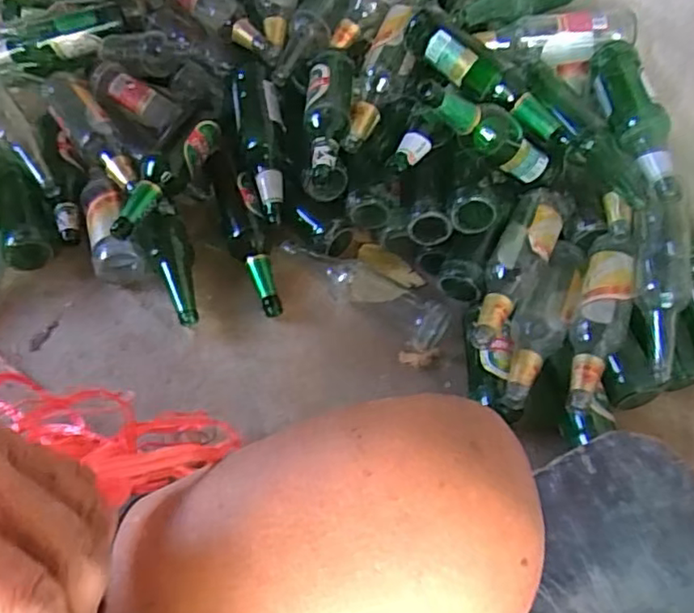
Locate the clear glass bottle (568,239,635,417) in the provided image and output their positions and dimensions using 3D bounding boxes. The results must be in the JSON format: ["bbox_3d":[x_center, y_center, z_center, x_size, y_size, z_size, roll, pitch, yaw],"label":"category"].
[{"bbox_3d":[0.330,0.024,0.829,0.067,0.081,0.258,21,55,9],"label":"clear glass bottle"}]

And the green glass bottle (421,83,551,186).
[{"bbox_3d":[0.190,-0.230,0.845,0.261,0.056,0.051,21,46,-35],"label":"green glass bottle"}]

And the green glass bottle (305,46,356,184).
[{"bbox_3d":[-0.032,-0.282,0.956,0.070,0.082,0.263,6,54,-1],"label":"green glass bottle"}]

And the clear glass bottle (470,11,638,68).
[{"bbox_3d":[0.302,-0.396,0.932,0.225,0.071,0.066,-3,55,-8],"label":"clear glass bottle"}]

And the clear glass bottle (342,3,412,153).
[{"bbox_3d":[0.047,-0.350,0.955,0.065,0.069,0.242,17,83,7],"label":"clear glass bottle"}]

